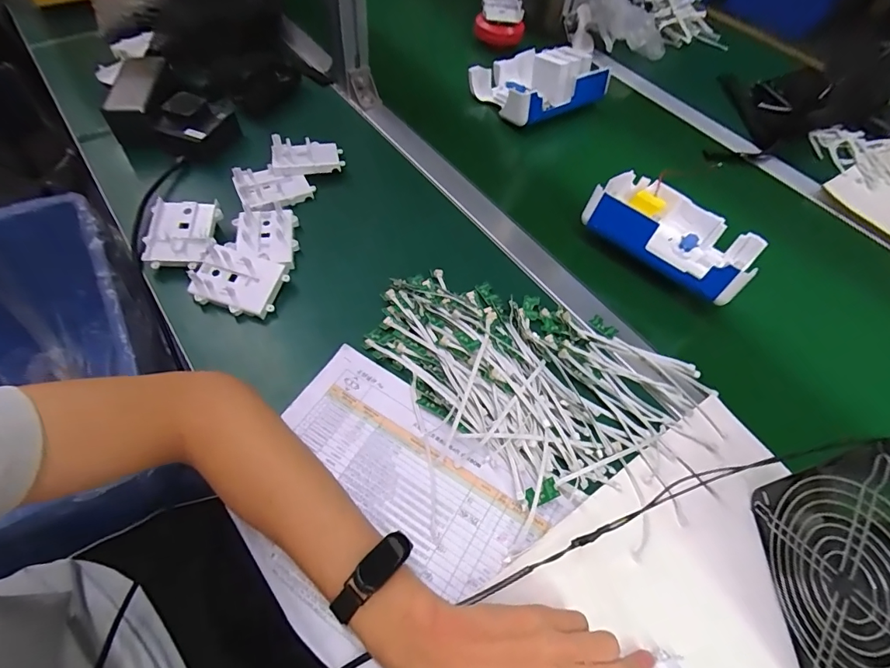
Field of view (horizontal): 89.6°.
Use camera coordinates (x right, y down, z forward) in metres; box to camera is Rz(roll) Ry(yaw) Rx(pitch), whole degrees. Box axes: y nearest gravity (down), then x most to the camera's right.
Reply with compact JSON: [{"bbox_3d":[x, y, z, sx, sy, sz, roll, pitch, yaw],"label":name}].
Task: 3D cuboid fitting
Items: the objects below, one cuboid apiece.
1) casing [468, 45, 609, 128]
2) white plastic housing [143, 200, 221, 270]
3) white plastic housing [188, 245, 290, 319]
[{"bbox_3d":[0.143,-0.397,0.708,0.178,0.063,0.134,-27,63,-20],"label":"casing"},{"bbox_3d":[-0.286,-0.107,0.491,0.069,0.023,0.084,-2,66,-8],"label":"white plastic housing"},{"bbox_3d":[-0.214,-0.055,0.461,0.084,0.025,0.059,15,57,5],"label":"white plastic housing"}]

